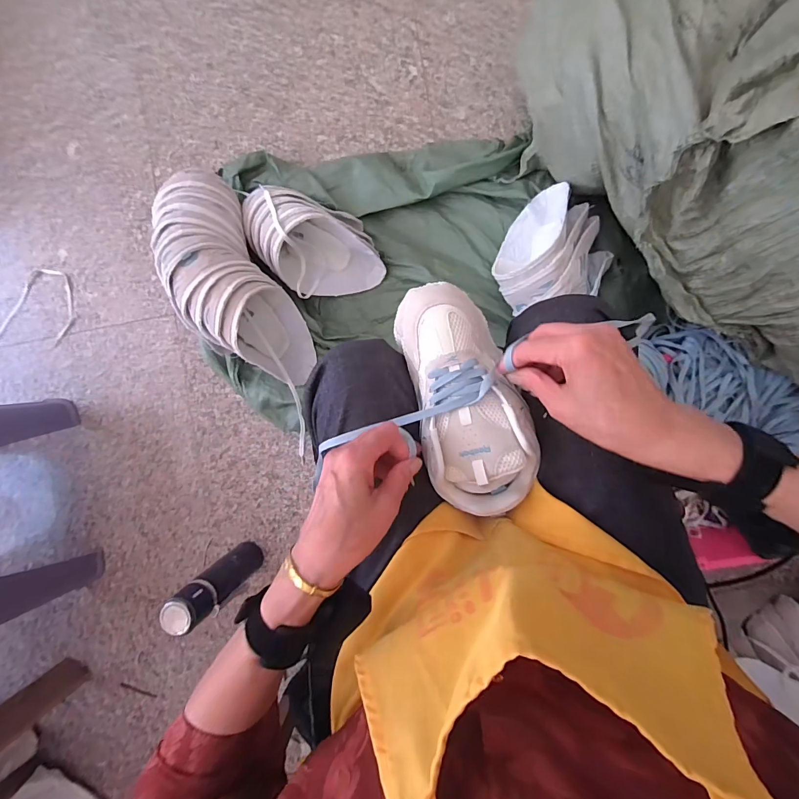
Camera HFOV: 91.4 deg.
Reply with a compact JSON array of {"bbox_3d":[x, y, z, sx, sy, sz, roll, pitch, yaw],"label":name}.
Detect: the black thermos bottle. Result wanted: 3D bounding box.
[{"bbox_3d":[-0.324,0.327,0.709,0.055,0.239,0.063,-31,88,4],"label":"black thermos bottle"}]

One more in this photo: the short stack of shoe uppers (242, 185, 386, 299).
[{"bbox_3d":[-0.163,-0.287,0.739,0.244,0.144,0.157,8,91,6],"label":"short stack of shoe uppers"}]

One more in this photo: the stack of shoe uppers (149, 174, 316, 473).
[{"bbox_3d":[-0.309,-0.213,0.732,0.153,0.187,0.385,-27,88,5],"label":"stack of shoe uppers"}]

